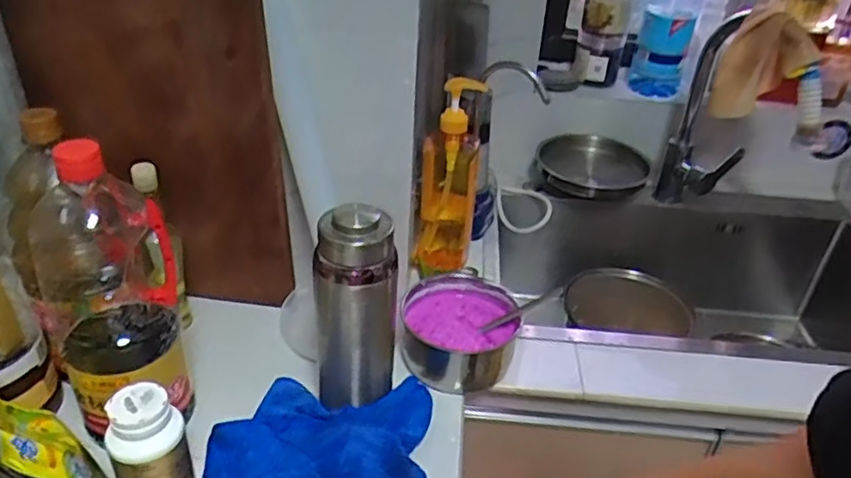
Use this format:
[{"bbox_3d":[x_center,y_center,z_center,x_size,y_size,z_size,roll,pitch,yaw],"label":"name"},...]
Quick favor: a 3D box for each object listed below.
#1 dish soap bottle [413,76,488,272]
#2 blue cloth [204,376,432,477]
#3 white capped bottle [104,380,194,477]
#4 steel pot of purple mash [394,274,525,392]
[{"bbox_3d":[0.034,-0.087,0.877,0.077,0.254,0.082,6,33,3],"label":"dish soap bottle"},{"bbox_3d":[-0.102,0.200,0.628,0.213,0.028,0.143,0,33,-5],"label":"blue cloth"},{"bbox_3d":[-0.239,0.180,0.564,0.059,0.103,0.055,-2,33,-9],"label":"white capped bottle"},{"bbox_3d":[0.038,0.110,0.757,0.136,0.069,0.134,3,33,-2],"label":"steel pot of purple mash"}]

